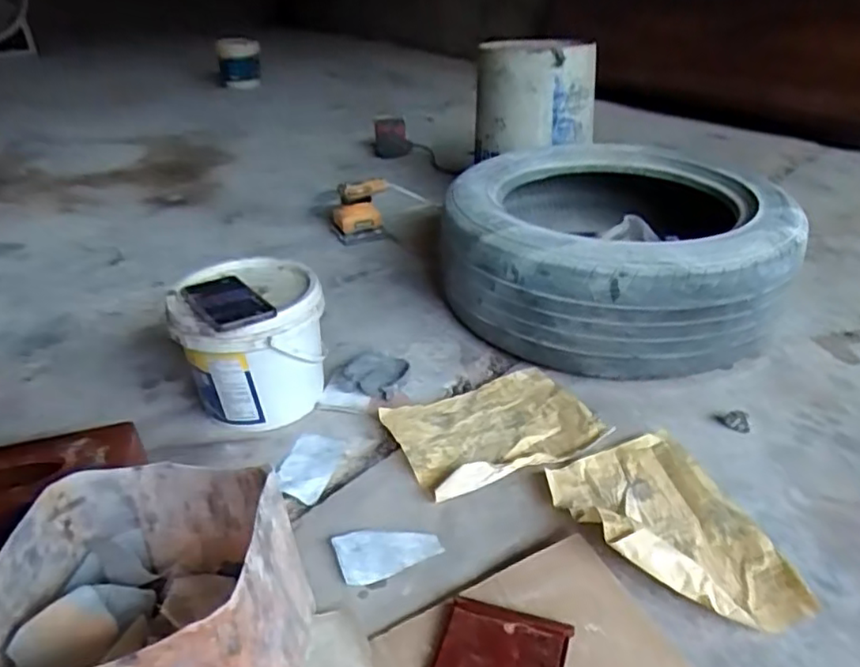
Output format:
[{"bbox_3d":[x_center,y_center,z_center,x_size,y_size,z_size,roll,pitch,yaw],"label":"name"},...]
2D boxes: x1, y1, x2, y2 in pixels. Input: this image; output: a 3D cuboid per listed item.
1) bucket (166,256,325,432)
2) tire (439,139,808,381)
[{"bbox_3d":[-0.258,0.017,0.909,0.186,0.203,0.198,-1,34,0],"label":"bucket"},{"bbox_3d":[0.346,-0.171,1.132,0.552,0.219,0.612,21,40,28],"label":"tire"}]

